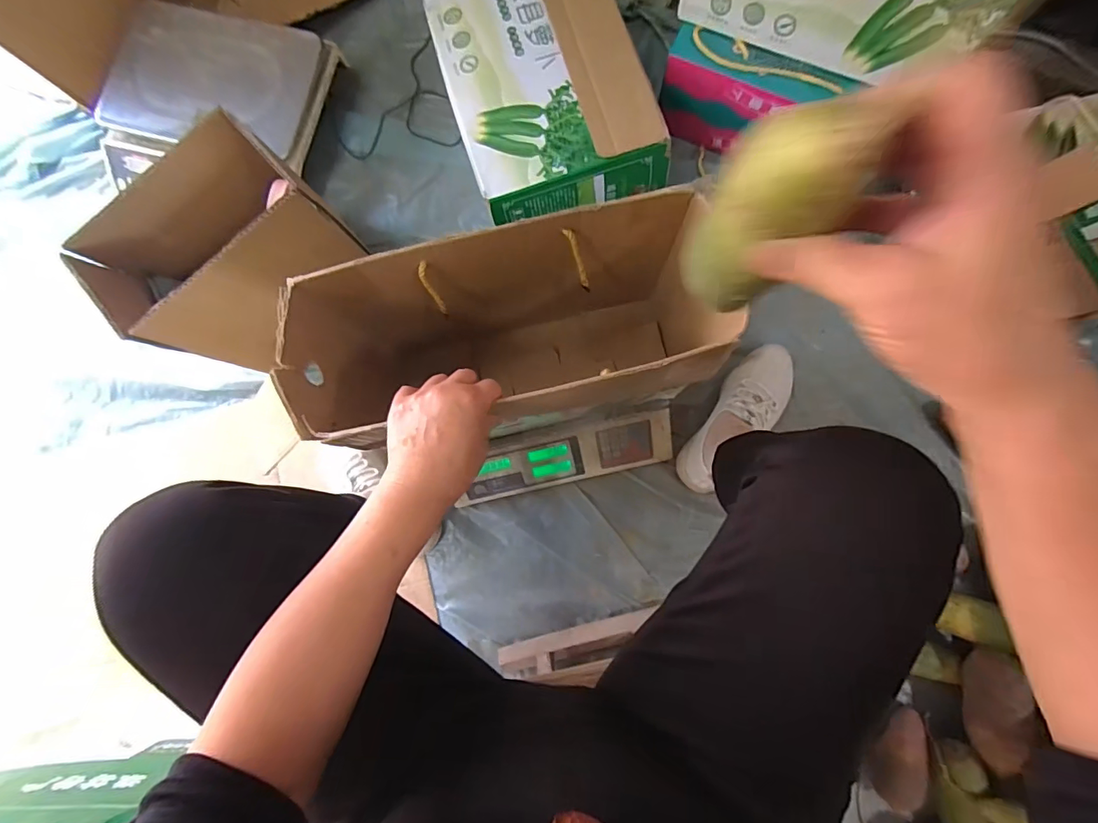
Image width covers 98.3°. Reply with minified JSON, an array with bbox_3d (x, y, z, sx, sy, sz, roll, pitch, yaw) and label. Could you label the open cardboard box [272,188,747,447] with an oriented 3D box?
[{"bbox_3d":[-0.040,-0.073,0.524,0.361,0.275,0.141,-15,82,4],"label":"open cardboard box"}]

